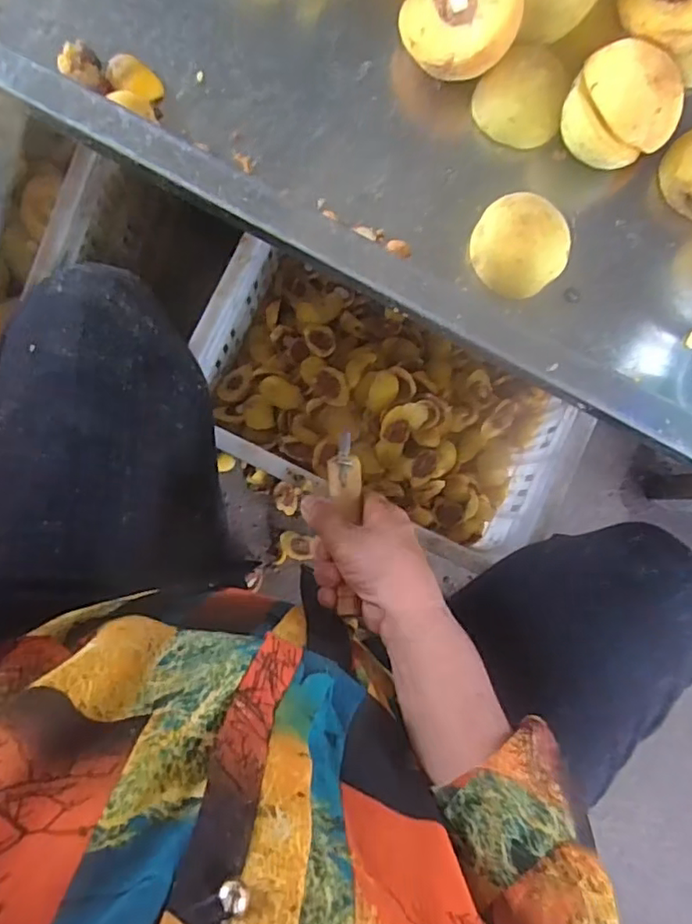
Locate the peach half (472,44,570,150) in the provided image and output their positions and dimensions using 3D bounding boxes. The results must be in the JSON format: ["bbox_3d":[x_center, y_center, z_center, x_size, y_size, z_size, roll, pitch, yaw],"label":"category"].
[{"bbox_3d":[0.118,-0.248,0.409,0.058,0.028,0.053,7,87,-3],"label":"peach half"}]

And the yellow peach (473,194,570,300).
[{"bbox_3d":[0.116,-0.145,0.406,0.056,0.033,0.063,-39,90,-5],"label":"yellow peach"}]

